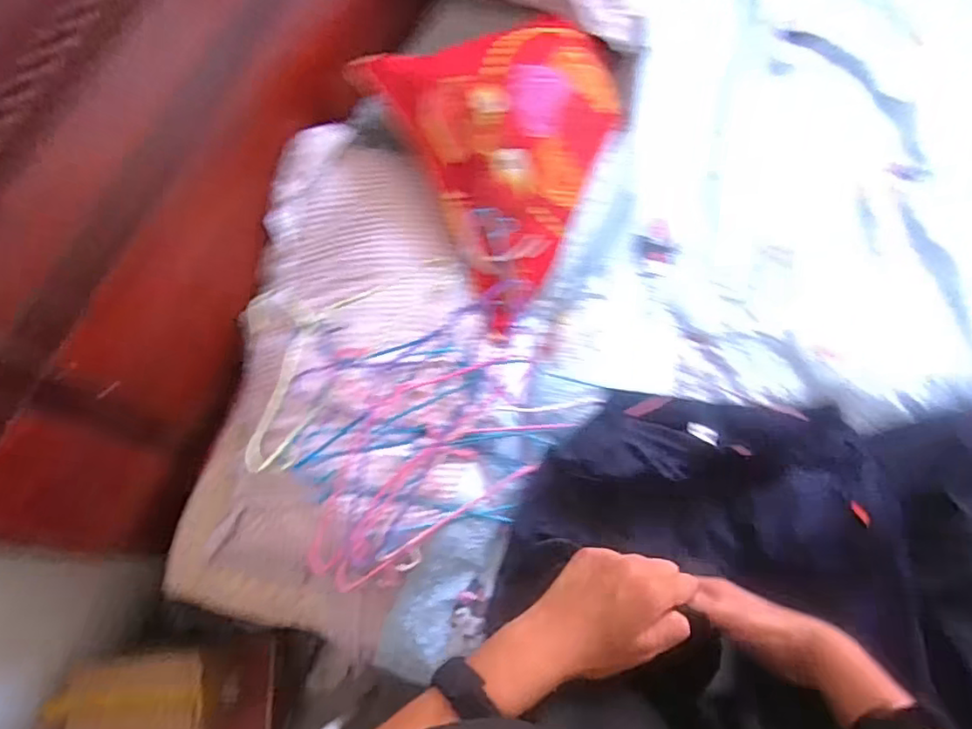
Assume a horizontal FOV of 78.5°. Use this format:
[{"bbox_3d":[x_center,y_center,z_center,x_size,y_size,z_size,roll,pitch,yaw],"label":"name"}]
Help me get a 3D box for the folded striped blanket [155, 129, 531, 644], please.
[{"bbox_3d":[-0.170,0.036,0.880,0.426,0.178,0.714,15,73,7],"label":"folded striped blanket"}]

